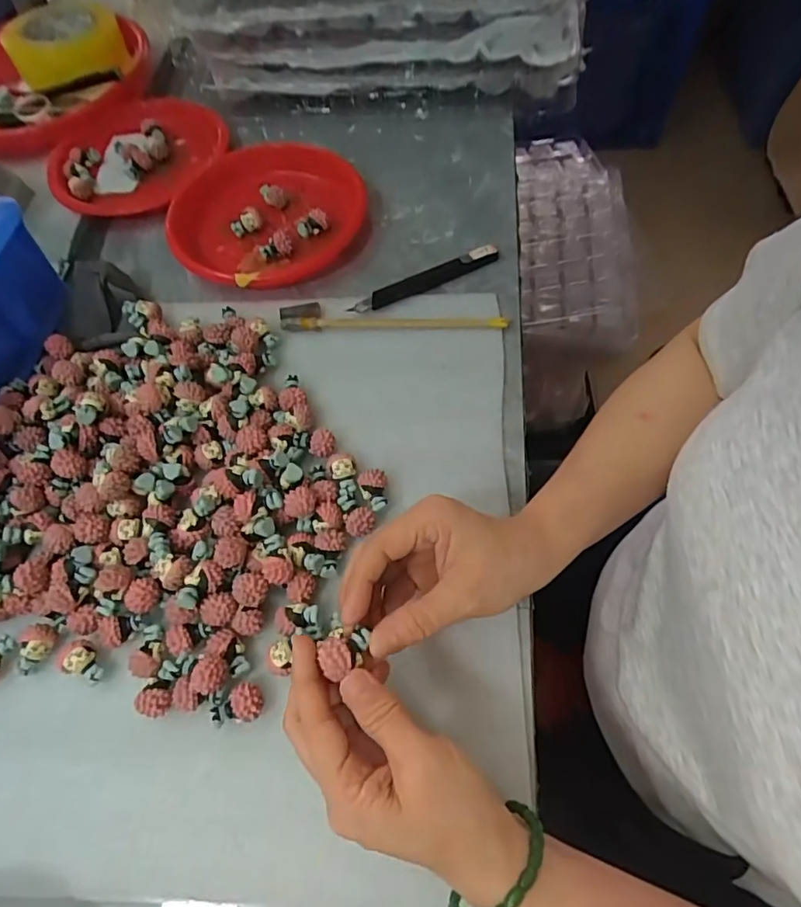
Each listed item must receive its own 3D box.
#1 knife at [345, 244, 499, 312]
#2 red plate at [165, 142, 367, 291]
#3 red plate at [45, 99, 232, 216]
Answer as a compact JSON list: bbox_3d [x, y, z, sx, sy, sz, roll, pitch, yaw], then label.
[{"bbox_3d":[0.022,-0.146,0.444,0.137,0.008,0.018,-26,63,-10],"label":"knife"},{"bbox_3d":[-0.119,-0.220,0.478,0.179,0.032,0.153,-33,65,-13],"label":"red plate"},{"bbox_3d":[-0.266,-0.308,0.538,0.172,0.022,0.152,-9,60,-3],"label":"red plate"}]

